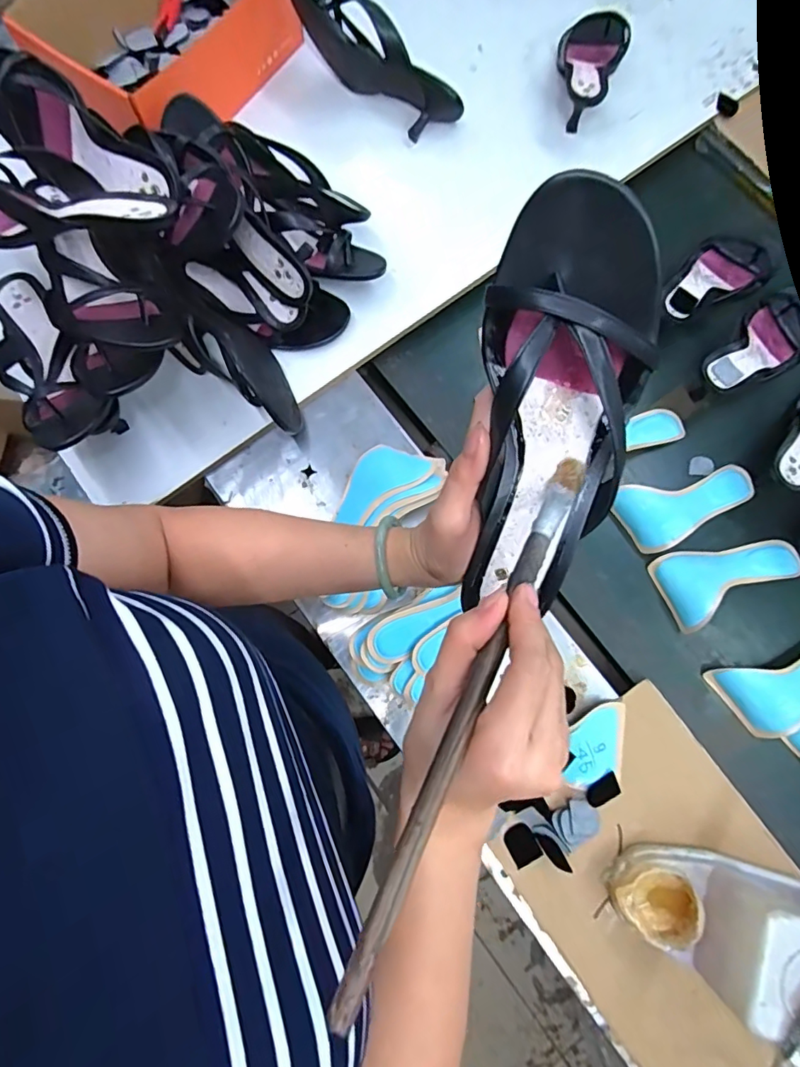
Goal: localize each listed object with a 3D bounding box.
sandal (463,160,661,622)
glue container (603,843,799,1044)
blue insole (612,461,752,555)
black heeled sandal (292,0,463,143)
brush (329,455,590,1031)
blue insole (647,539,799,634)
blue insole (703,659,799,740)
[{"bbox_3d":[0.089,-0.055,0.281,0.088,0.052,0.231,3,115,-1],"label":"sandal"},{"bbox_3d":[0.306,0.367,0.465,0.184,0.113,0.104,16,79,2],"label":"glue container"},{"bbox_3d":[0.355,-0.048,0.622,0.181,0.028,0.083,-28,81,-6],"label":"blue insole"},{"bbox_3d":[-0.036,-0.619,0.668,0.239,0.102,0.060,34,80,5],"label":"black heeled sandal"},{"bbox_3d":[0.042,0.061,0.234,0.016,0.008,0.270,29,60,4],"label":"brush"},{"bbox_3d":[0.400,0.043,0.602,0.174,0.029,0.086,-22,80,-5],"label":"blue insole"},{"bbox_3d":[0.462,0.167,0.583,0.187,0.023,0.084,-23,80,-6],"label":"blue insole"}]

